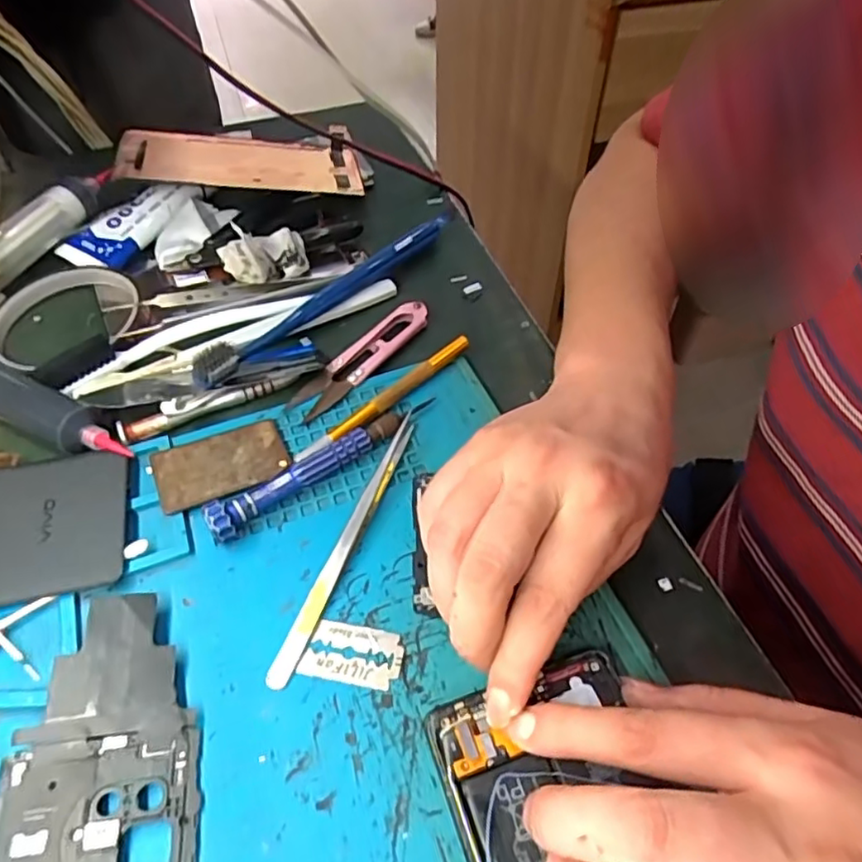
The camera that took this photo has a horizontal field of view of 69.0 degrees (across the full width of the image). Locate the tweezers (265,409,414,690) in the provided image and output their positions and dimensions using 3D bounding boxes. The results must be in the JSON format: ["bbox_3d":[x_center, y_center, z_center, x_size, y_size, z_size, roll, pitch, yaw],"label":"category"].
[{"bbox_3d":[-0.035,0.045,0.276,0.008,0.011,0.135,18,53,12],"label":"tweezers"}]

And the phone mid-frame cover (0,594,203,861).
[{"bbox_3d":[-0.116,0.110,0.223,0.065,0.004,0.104,-3,53,-12],"label":"phone mid-frame cover"}]

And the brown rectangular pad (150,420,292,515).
[{"bbox_3d":[-0.101,0.015,0.301,0.059,0.005,0.037,-19,54,-15],"label":"brown rectangular pad"}]

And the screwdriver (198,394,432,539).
[{"bbox_3d":[-0.049,0.012,0.297,0.120,0.015,0.021,-30,58,-23],"label":"screwdriver"}]

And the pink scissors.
[{"bbox_3d":[-0.038,-0.042,0.343,0.022,0.009,0.096,33,58,22],"label":"pink scissors"}]

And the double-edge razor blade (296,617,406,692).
[{"bbox_3d":[-0.030,0.087,0.247,0.039,0.004,0.023,9,52,6],"label":"double-edge razor blade"}]

